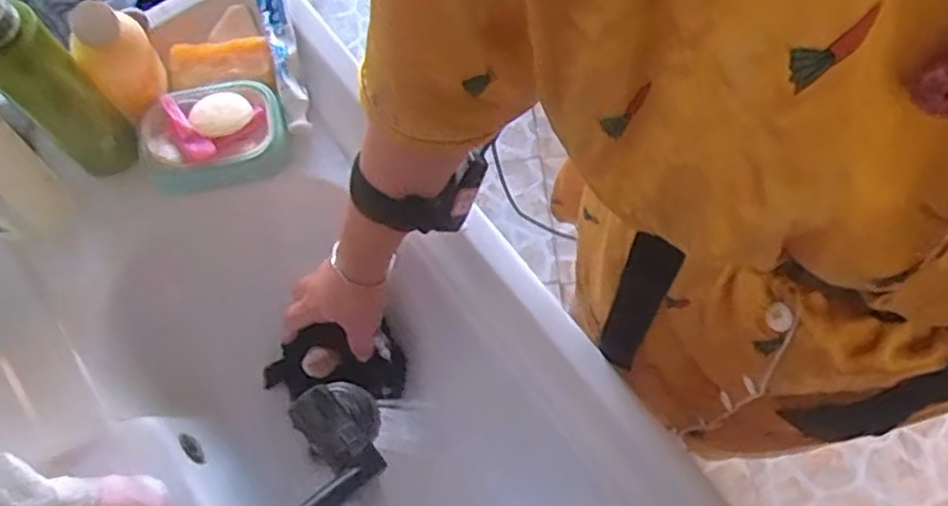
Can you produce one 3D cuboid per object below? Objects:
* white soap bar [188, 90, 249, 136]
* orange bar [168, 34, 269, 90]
[{"bbox_3d":[-0.248,-0.136,0.675,0.056,0.017,0.050,-29,72,-13],"label":"white soap bar"},{"bbox_3d":[-0.260,-0.198,0.705,0.097,0.009,0.051,-16,70,-8],"label":"orange bar"}]

